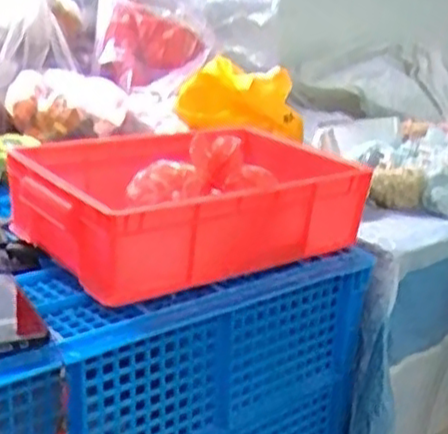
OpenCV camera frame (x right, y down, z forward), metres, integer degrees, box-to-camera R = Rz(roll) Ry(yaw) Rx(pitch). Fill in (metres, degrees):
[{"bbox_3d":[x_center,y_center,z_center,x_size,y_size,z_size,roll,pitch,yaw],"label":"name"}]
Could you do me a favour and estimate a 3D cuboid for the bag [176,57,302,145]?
[{"bbox_3d":[0.021,-0.203,1.229,0.145,0.097,0.199,-13,24,-40],"label":"bag"}]

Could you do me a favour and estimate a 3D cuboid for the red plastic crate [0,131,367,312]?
[{"bbox_3d":[-0.043,-0.023,0.829,0.356,0.111,0.272,-11,23,-37],"label":"red plastic crate"}]

